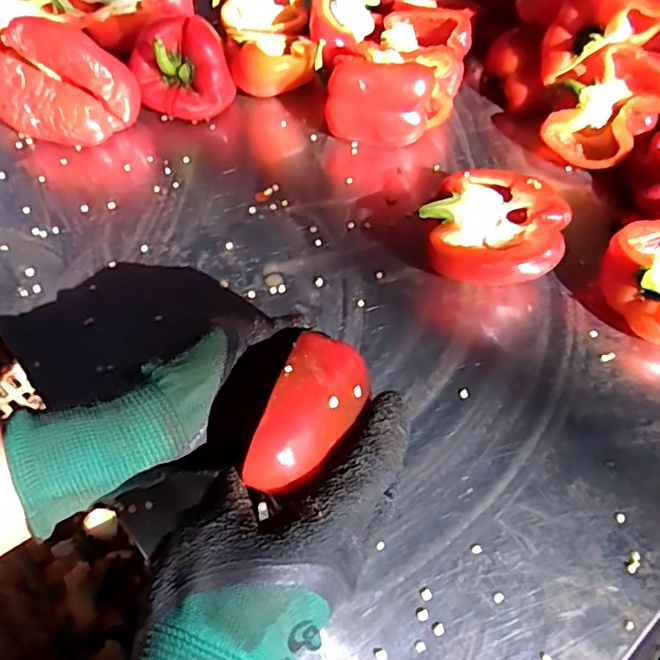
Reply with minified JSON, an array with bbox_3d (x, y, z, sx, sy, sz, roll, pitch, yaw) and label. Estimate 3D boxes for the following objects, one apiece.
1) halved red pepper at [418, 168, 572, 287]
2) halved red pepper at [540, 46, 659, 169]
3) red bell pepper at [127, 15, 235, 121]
[{"bbox_3d":[0.121,-0.077,0.441,0.104,0.053,0.097,7,59,2],"label":"halved red pepper"},{"bbox_3d":[0.240,-0.191,0.506,0.076,0.036,0.099,39,99,13],"label":"halved red pepper"},{"bbox_3d":[-0.134,-0.233,0.523,0.085,0.071,0.070,-13,60,-9],"label":"red bell pepper"}]

